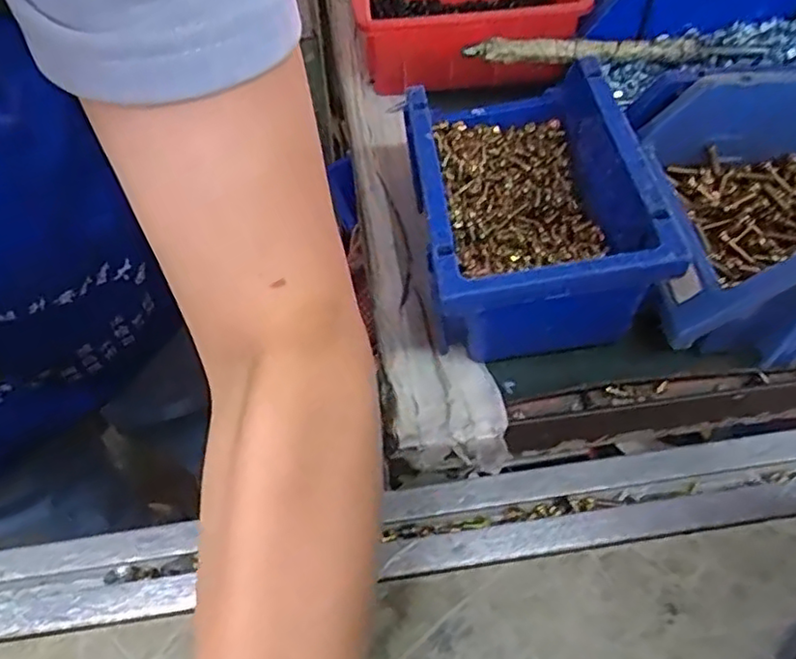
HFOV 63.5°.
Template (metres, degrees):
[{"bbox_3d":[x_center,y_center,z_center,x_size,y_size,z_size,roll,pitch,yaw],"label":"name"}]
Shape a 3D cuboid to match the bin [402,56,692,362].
[{"bbox_3d":[0.058,-0.067,0.322,0.096,0.073,0.156,-6,56,-1],"label":"bin"}]

